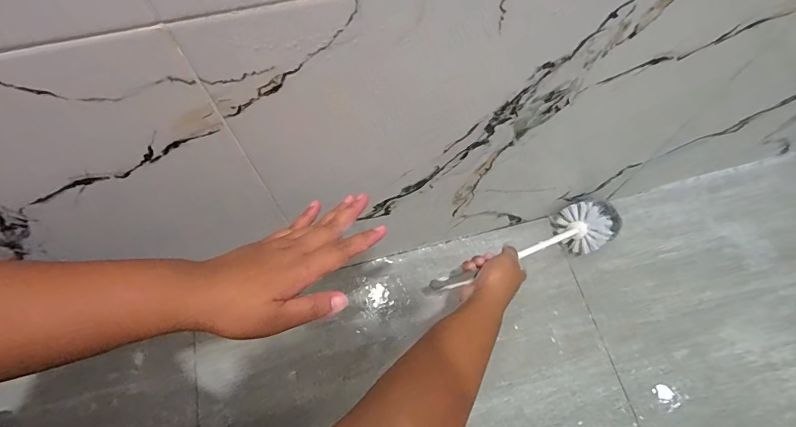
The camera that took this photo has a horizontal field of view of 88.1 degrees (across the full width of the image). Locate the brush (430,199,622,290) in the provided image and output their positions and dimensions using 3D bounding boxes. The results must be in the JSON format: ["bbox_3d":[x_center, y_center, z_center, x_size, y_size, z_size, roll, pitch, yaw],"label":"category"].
[{"bbox_3d":[0.178,0.053,0.566,0.336,0.074,0.075,-17,67,-31],"label":"brush"}]

